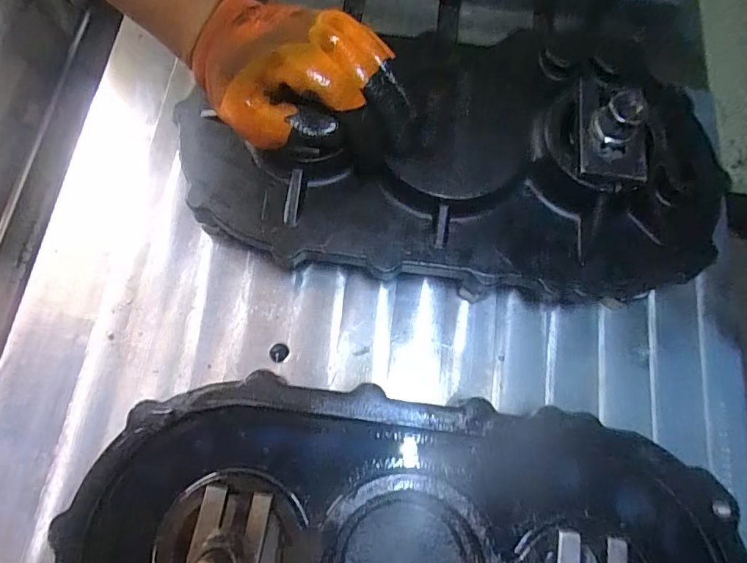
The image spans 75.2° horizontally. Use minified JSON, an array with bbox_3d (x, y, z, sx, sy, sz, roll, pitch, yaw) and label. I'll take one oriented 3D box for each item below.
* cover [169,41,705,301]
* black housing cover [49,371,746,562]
[{"bbox_3d":[0.061,-0.080,0.356,0.392,0.080,0.164,7,107,-3],"label":"cover"},{"bbox_3d":[0.020,0.184,0.299,0.407,0.052,0.219,7,73,0],"label":"black housing cover"}]

